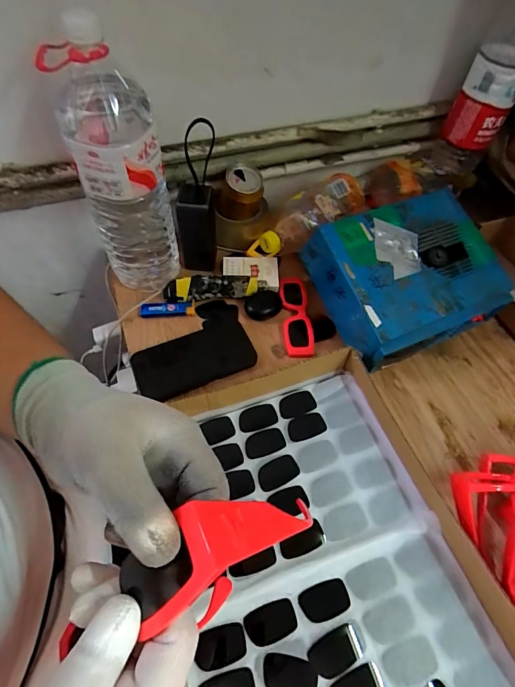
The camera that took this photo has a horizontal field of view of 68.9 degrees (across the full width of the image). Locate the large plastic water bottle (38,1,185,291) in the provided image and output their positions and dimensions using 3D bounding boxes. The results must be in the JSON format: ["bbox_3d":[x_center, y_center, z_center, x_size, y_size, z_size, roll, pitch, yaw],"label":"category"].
[{"bbox_3d":[-0.166,-0.195,0.481,0.102,0.313,0.086,-12,58,-11],"label":"large plastic water bottle"}]

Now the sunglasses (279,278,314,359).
[{"bbox_3d":[0.060,-0.044,0.585,0.043,0.024,0.153,0,56,-4],"label":"sunglasses"}]

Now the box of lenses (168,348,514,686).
[{"bbox_3d":[0.063,0.225,0.379,0.305,0.060,0.419,-12,58,-12],"label":"box of lenses"}]

